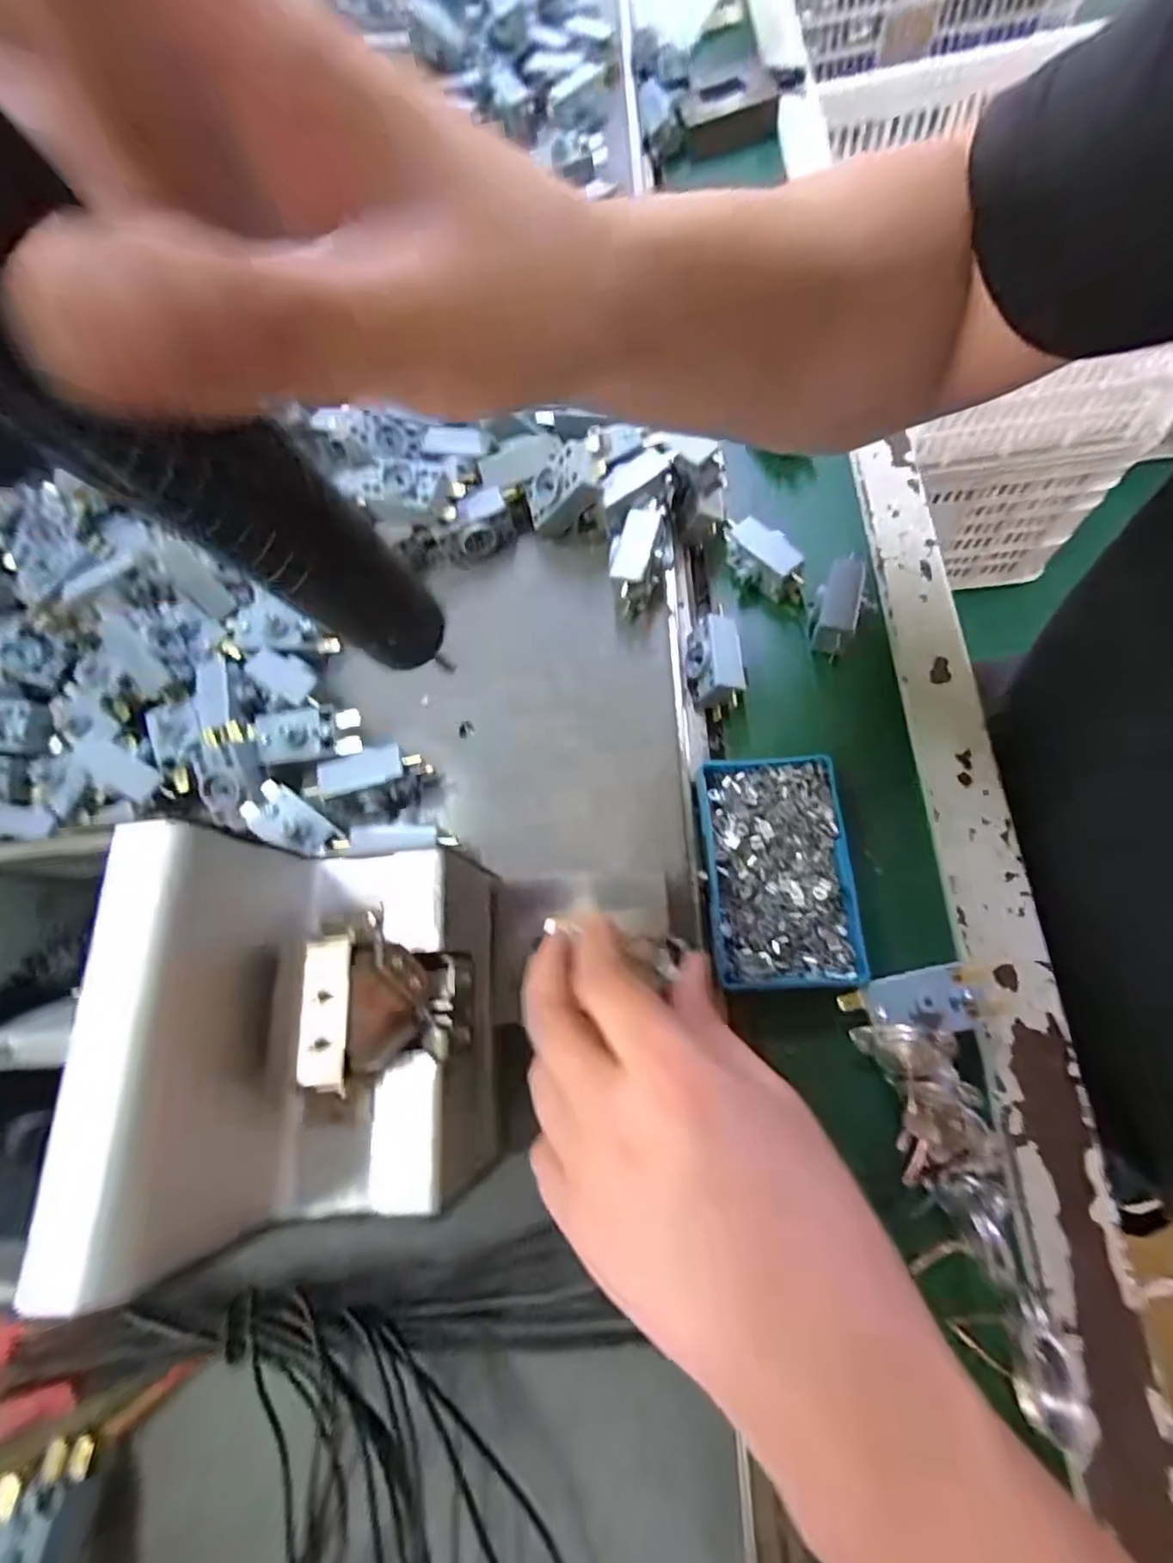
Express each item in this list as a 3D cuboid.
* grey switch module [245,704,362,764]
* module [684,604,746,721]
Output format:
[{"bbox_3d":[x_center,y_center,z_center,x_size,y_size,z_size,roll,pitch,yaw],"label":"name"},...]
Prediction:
[{"bbox_3d":[-0.155,-0.025,0.334,0.056,0.015,0.027,-14,69,3],"label":"grey switch module"},{"bbox_3d":[0.074,-0.068,0.354,0.029,0.026,0.054,-7,70,6],"label":"module"}]

